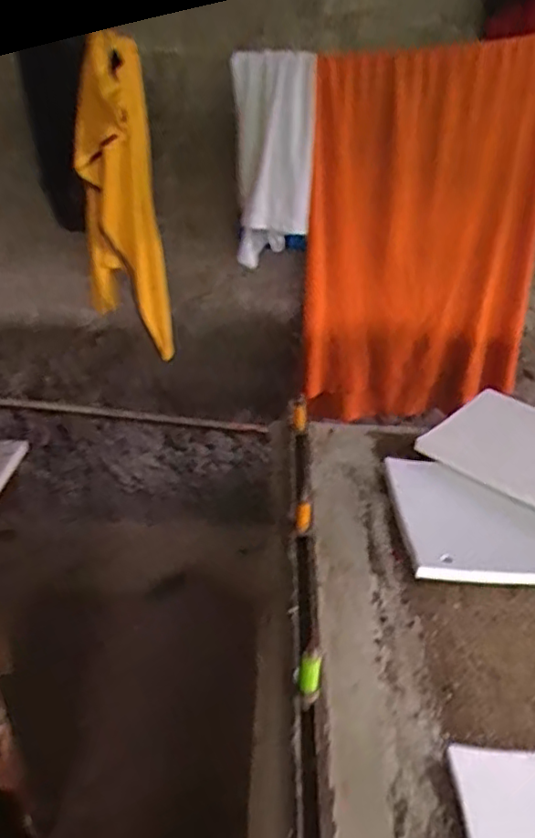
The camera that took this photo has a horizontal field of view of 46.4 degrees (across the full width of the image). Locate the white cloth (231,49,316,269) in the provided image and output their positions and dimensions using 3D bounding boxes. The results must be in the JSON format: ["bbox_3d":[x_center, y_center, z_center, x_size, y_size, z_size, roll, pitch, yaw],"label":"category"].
[{"bbox_3d":[0.017,-0.529,1.291,0.151,0.378,0.072,-11,32,-19],"label":"white cloth"}]

